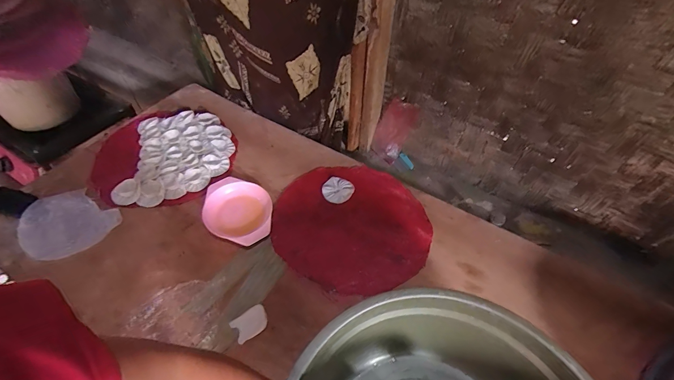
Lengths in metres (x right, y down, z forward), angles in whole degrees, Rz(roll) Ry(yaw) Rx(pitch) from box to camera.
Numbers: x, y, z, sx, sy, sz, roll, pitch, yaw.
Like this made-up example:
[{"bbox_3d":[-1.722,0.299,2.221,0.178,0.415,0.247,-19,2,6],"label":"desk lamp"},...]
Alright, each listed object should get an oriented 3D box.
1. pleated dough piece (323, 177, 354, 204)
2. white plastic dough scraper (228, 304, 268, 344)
[{"bbox_3d":[0.003,0.000,0.828,0.071,0.007,0.080,32,57,23],"label":"pleated dough piece"},{"bbox_3d":[-0.160,0.245,0.622,0.063,0.011,0.046,-25,56,-20],"label":"white plastic dough scraper"}]

